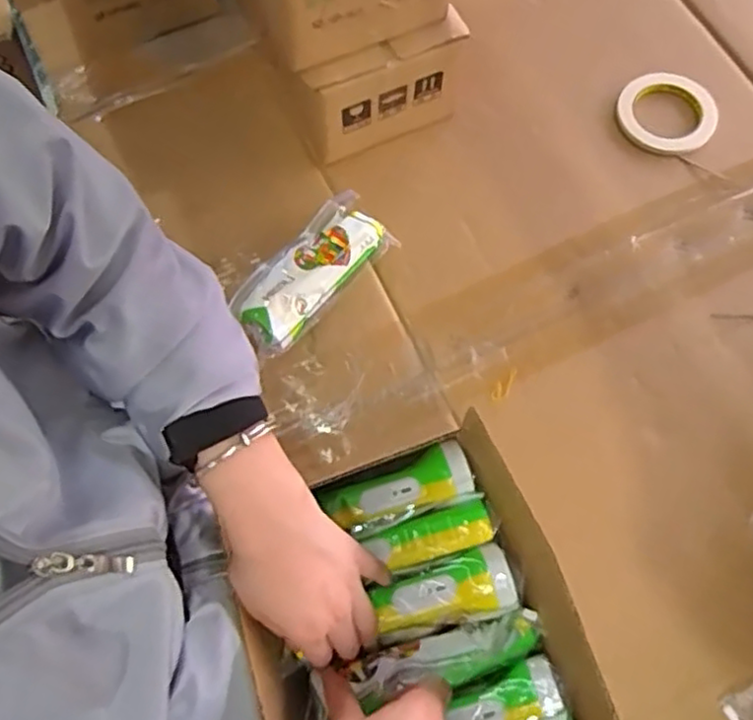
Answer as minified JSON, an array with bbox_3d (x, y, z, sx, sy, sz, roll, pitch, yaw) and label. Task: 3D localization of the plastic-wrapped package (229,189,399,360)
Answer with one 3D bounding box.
[{"bbox_3d":[-0.071,-0.092,0.705,0.081,0.052,0.188,37,75,14],"label":"plastic-wrapped package"}]

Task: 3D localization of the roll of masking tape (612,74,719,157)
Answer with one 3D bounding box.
[{"bbox_3d":[0.340,-0.288,0.792,0.109,0.012,0.115,-1,70,2],"label":"roll of masking tape"}]

